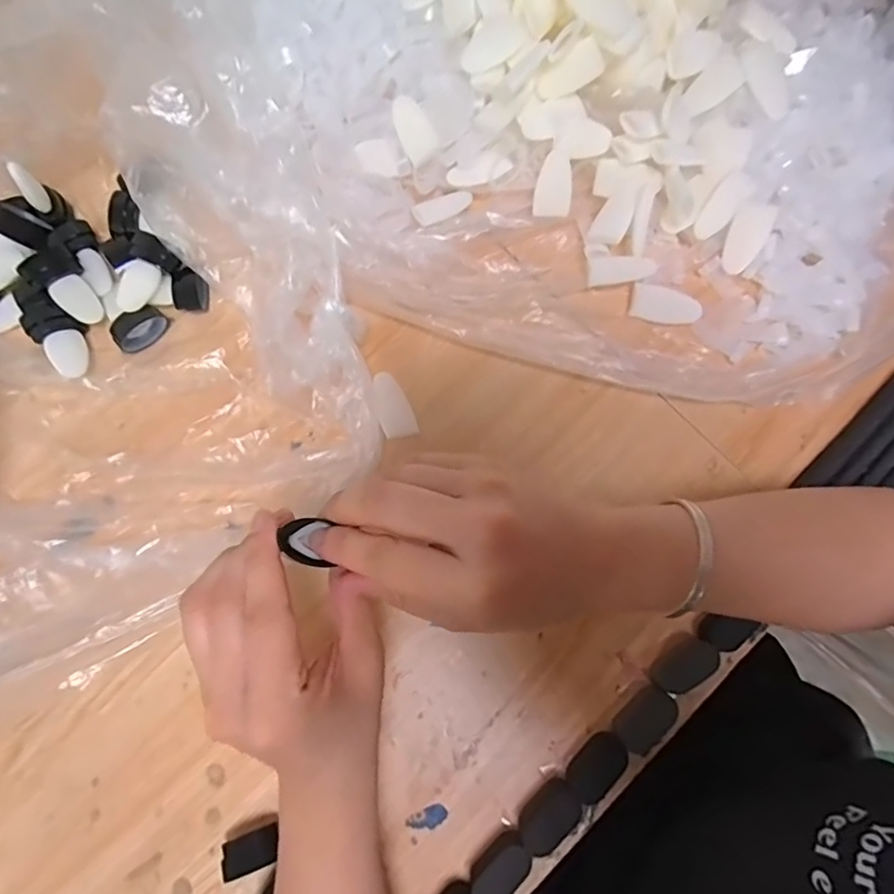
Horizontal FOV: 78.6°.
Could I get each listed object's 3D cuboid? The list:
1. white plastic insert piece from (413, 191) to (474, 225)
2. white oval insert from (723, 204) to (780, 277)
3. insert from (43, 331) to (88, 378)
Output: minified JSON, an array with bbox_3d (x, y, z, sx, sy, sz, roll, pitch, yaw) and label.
[{"bbox_3d":[-0.002,-0.160,0.364,0.040,0.005,0.018,-26,79,-7],"label":"white plastic insert piece"},{"bbox_3d":[0.199,-0.140,0.362,0.025,0.005,0.047,22,108,-4],"label":"white oval insert"},{"bbox_3d":[-0.243,-0.059,0.350,0.022,0.004,0.034,-13,75,-38],"label":"insert"}]

